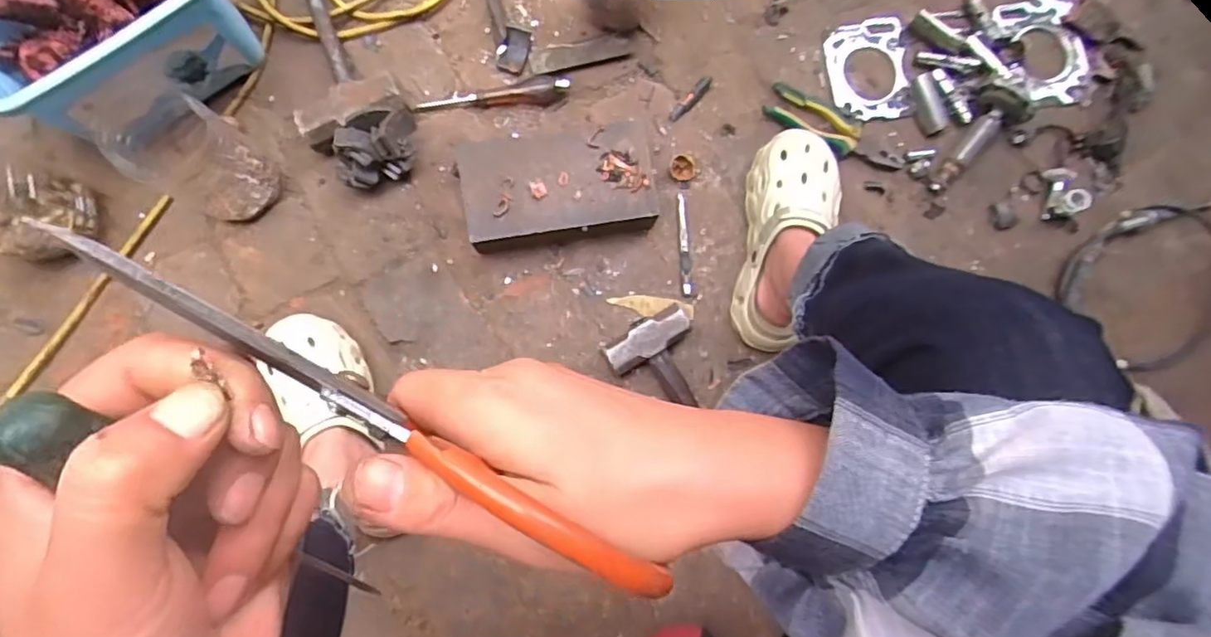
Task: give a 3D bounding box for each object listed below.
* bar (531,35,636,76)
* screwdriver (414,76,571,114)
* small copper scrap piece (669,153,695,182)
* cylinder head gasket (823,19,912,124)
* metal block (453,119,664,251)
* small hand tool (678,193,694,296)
[{"bbox_3d":[-0.027,-0.322,0.739,0.129,0.006,0.027,-14,86,-4],"label":"bar"},{"bbox_3d":[-0.135,-0.267,0.733,0.181,0.022,0.029,-8,85,-4],"label":"screwdriver"},{"bbox_3d":[0.093,-0.182,0.730,0.030,0.012,0.033,37,84,1],"label":"small copper scrap piece"},{"bbox_3d":[0.314,-0.296,0.727,0.091,0.007,0.119,-7,84,4],"label":"cylinder head gasket"},{"bbox_3d":[-0.054,-0.150,0.703,0.207,0.065,0.117,-9,85,-4],"label":"metal block"},{"bbox_3d":[0.095,-0.088,0.728,0.013,0.007,0.123,-3,85,-3],"label":"small hand tool"}]

